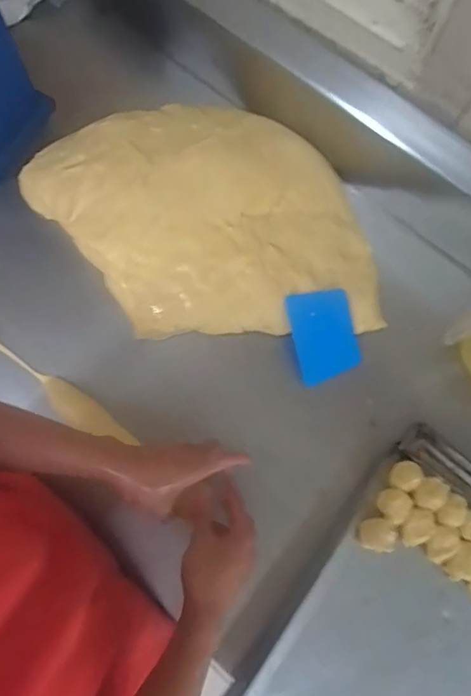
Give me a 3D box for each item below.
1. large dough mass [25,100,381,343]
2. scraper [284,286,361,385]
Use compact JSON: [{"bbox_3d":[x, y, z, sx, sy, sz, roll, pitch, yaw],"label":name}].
[{"bbox_3d":[-0.055,-0.204,0.691,0.523,0.074,0.375,0,72,-2],"label":"large dough mass"},{"bbox_3d":[0.126,-0.018,0.652,0.090,0.007,0.125,-15,98,-8],"label":"scraper"}]

